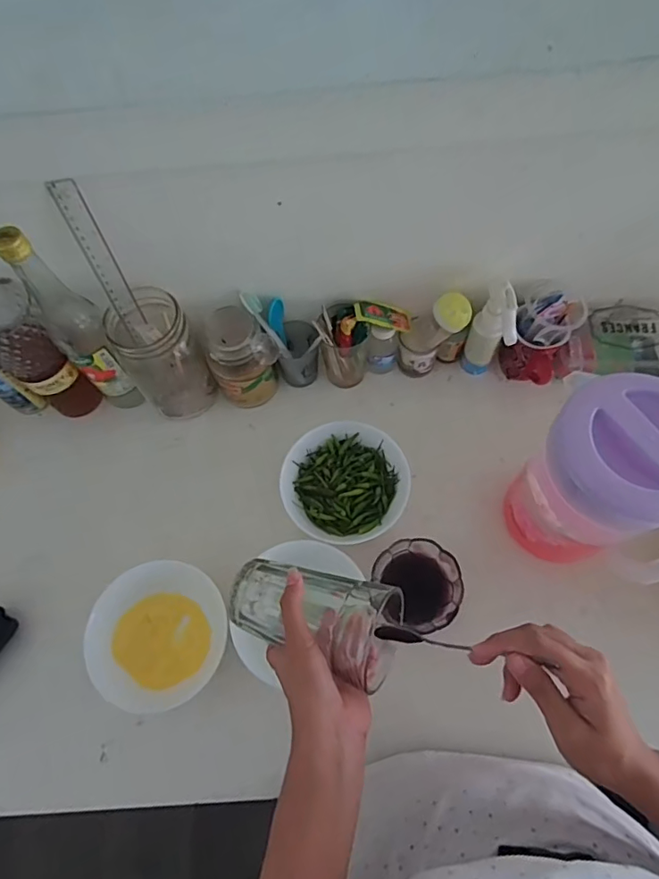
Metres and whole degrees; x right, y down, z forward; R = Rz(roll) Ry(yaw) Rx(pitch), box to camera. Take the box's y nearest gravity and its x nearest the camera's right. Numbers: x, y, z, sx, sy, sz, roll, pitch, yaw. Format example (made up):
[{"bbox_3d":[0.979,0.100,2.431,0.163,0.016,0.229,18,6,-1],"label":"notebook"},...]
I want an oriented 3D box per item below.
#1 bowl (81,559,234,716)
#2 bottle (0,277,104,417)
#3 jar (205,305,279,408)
[{"bbox_3d":[-0.184,0.204,0.554,0.135,0.044,0.144,-1,67,3],"label":"bowl"},{"bbox_3d":[-0.343,-0.113,0.566,0.077,0.259,0.067,40,74,17],"label":"bottle"},{"bbox_3d":[-0.104,-0.096,0.636,0.070,0.116,0.069,-1,67,3],"label":"jar"}]

